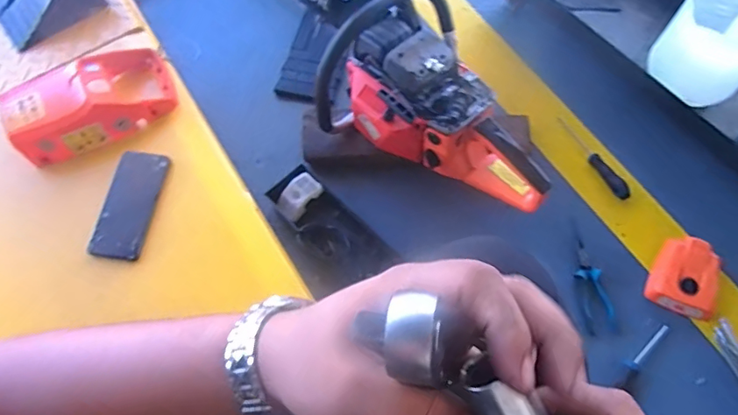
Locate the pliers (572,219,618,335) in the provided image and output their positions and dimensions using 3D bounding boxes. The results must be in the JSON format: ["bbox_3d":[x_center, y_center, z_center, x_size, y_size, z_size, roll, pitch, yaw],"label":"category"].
[{"bbox_3d":[0.367,0.116,0.873,0.047,0.012,0.185,-13,66,14],"label":"pliers"}]

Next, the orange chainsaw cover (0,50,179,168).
[{"bbox_3d":[-0.432,-0.165,0.809,0.244,0.066,0.130,-25,68,-8],"label":"orange chainsaw cover"}]

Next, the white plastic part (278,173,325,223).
[{"bbox_3d":[-0.128,-0.021,0.949,0.059,0.019,0.083,44,91,9],"label":"white plastic part"}]

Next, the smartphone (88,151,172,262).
[{"bbox_3d":[-0.350,-0.005,0.765,0.075,0.011,0.164,11,70,-1],"label":"smartphone"}]

